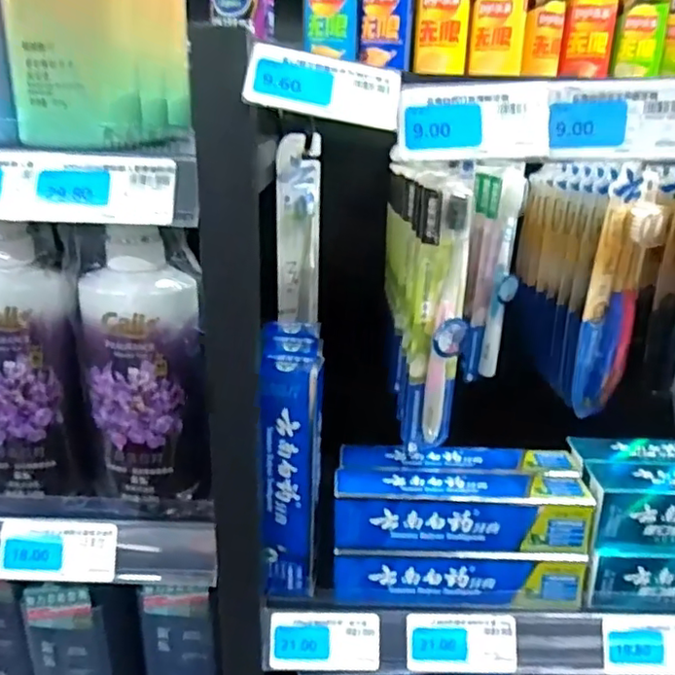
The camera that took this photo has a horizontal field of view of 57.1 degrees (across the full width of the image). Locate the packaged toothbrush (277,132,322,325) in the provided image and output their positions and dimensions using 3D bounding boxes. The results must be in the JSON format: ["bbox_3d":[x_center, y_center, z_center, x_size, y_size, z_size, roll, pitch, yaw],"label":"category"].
[{"bbox_3d":[-0.038,-0.094,0.617,0.042,0.167,0.029,-1,19,-6],"label":"packaged toothbrush"}]

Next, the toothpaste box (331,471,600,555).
[{"bbox_3d":[0.092,0.128,0.470,0.187,0.049,0.047,1,19,0],"label":"toothpaste box"}]

